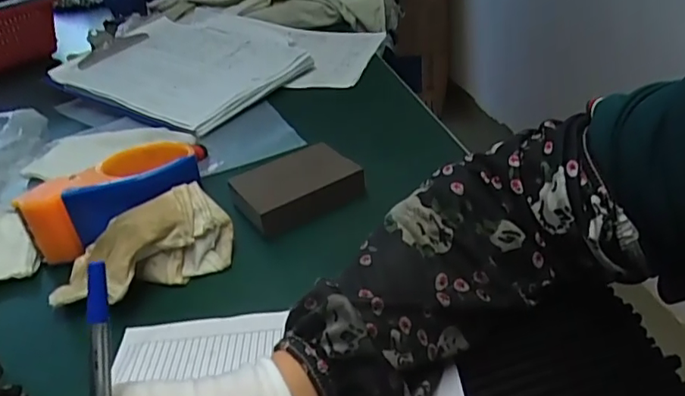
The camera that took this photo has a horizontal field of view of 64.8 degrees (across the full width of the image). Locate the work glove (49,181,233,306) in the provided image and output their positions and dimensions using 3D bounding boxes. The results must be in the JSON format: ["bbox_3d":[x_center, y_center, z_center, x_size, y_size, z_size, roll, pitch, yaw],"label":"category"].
[{"bbox_3d":[-0.141,0.035,0.383,0.123,0.046,0.058,-19,37,-18],"label":"work glove"}]

